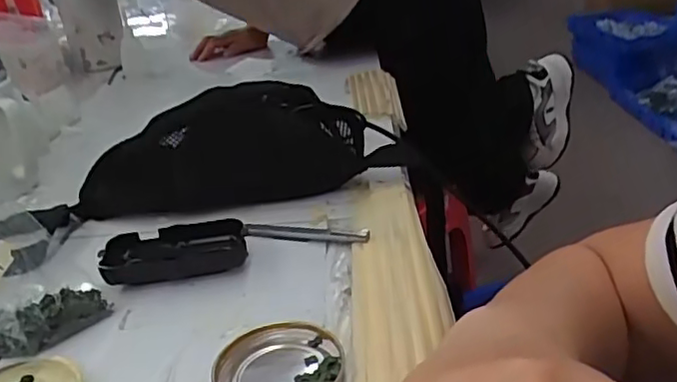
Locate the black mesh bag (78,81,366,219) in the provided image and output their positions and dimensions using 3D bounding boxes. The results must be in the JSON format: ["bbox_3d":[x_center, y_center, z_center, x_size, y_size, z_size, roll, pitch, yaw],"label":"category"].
[{"bbox_3d":[-0.108,-0.038,0.583,0.270,0.095,0.078,-8,27,-8],"label":"black mesh bag"}]

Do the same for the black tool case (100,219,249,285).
[{"bbox_3d":[-0.129,0.050,0.499,0.109,0.028,0.044,-10,27,-10],"label":"black tool case"}]

